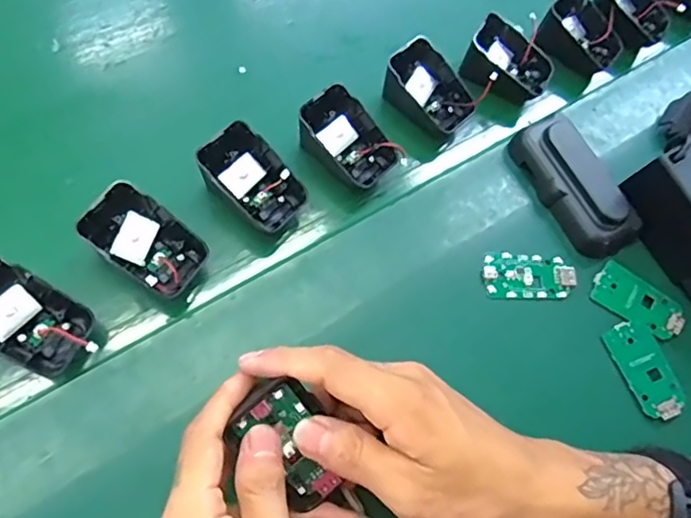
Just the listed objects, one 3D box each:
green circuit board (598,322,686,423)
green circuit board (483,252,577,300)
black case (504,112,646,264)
[{"bbox_3d":[0.196,0.071,0.378,0.033,0.006,0.062,-20,64,-9],"label":"green circuit board"},{"bbox_3d":[0.125,0.010,0.392,0.063,0.012,0.033,-4,63,-1],"label":"green circuit board"},{"bbox_3d":[0.165,-0.056,0.415,0.050,0.031,0.104,-28,66,-13],"label":"black case"}]

